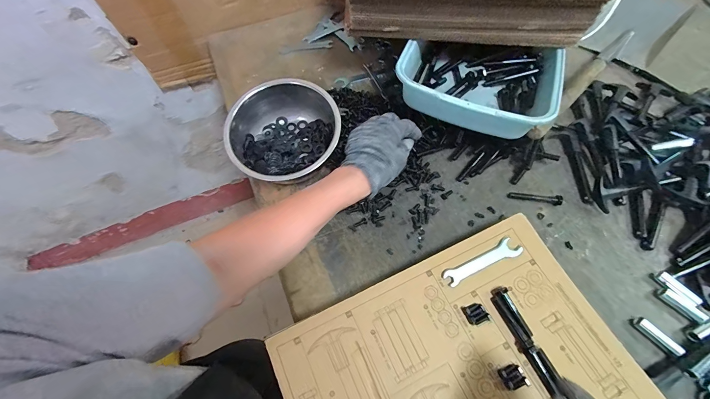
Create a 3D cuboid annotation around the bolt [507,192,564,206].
[{"bbox_3d":[0.279,-0.004,0.463,0.078,0.014,0.012,10,65,5],"label":"bolt"}]

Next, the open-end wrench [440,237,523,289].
[{"bbox_3d":[0.167,0.080,0.393,0.113,0.004,0.026,-22,67,-10],"label":"open-end wrench"}]

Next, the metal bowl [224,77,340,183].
[{"bbox_3d":[-0.106,-0.095,0.477,0.153,0.091,0.168,0,65,0],"label":"metal bowl"}]

